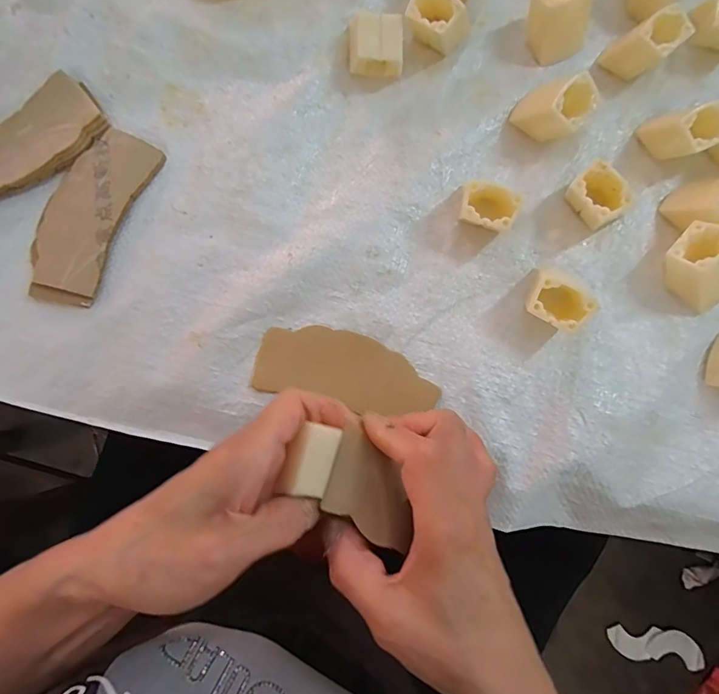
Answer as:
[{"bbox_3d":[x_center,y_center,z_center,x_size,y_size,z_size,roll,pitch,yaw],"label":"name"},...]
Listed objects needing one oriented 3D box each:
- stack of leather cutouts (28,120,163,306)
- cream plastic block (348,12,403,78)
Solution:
[{"bbox_3d":[-0.177,-0.087,0.300,0.053,0.011,0.120,20,80,3],"label":"stack of leather cutouts"},{"bbox_3d":[0.011,-0.208,0.317,0.036,0.024,0.032,-3,80,-1],"label":"cream plastic block"}]

